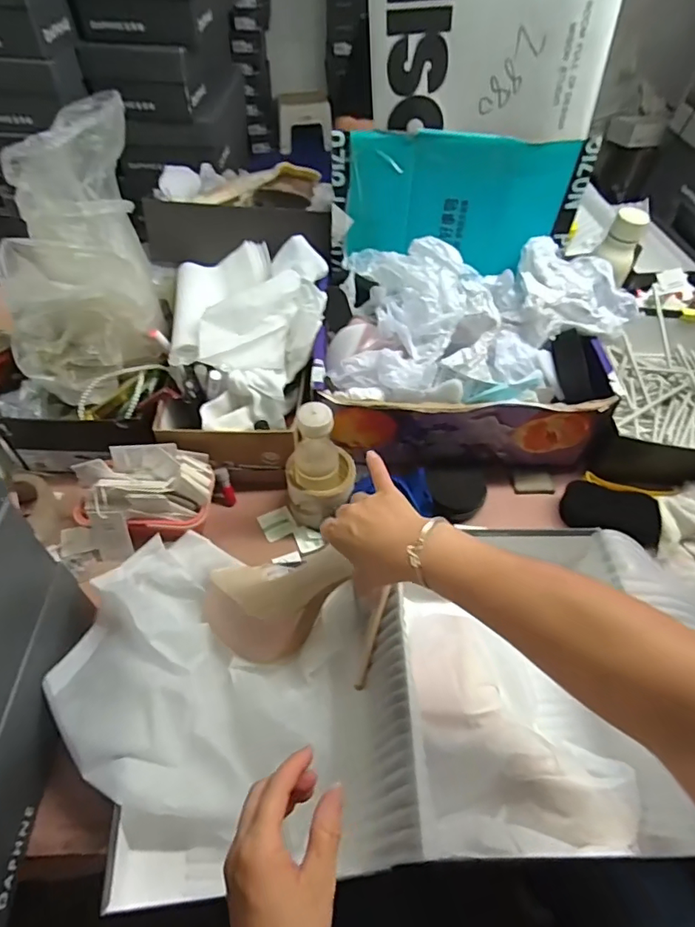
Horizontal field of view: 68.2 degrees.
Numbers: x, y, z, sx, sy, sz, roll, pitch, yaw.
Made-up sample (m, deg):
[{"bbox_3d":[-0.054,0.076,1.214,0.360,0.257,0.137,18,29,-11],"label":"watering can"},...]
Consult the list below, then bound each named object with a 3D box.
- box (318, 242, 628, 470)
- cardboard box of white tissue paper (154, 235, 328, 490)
[{"bbox_3d":[0.179,-0.167,0.743,0.428,0.206,0.280,3,52,0],"label":"box"},{"bbox_3d":[-0.145,-0.167,0.741,0.212,0.180,0.343,0,52,-2],"label":"cardboard box of white tissue paper"}]

